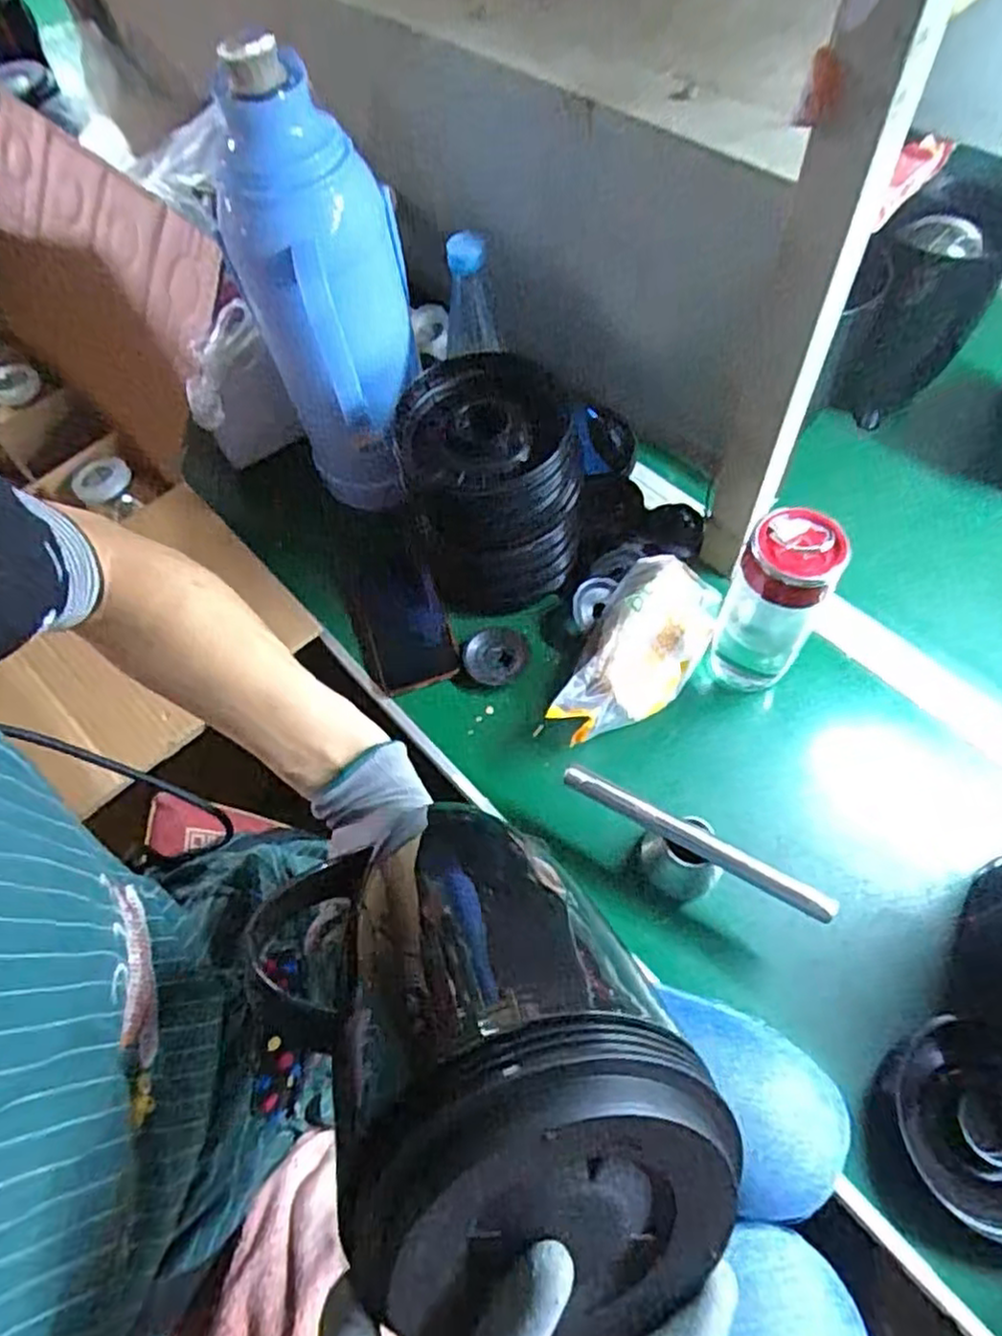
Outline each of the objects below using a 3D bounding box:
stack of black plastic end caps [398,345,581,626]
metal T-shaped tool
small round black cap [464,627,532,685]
[{"bbox_3d":[-0.009,-0.158,0.633,0.140,0.176,0.140,-10,60,-2],"label":"stack of black plastic end caps"},{"bbox_3d":[0.136,0.142,0.536,0.197,0.074,0.047,20,63,15],"label":"metal T-shaped tool"},{"bbox_3d":[-0.004,-0.011,0.654,0.058,0.012,0.057,-2,60,3],"label":"small round black cap"}]

